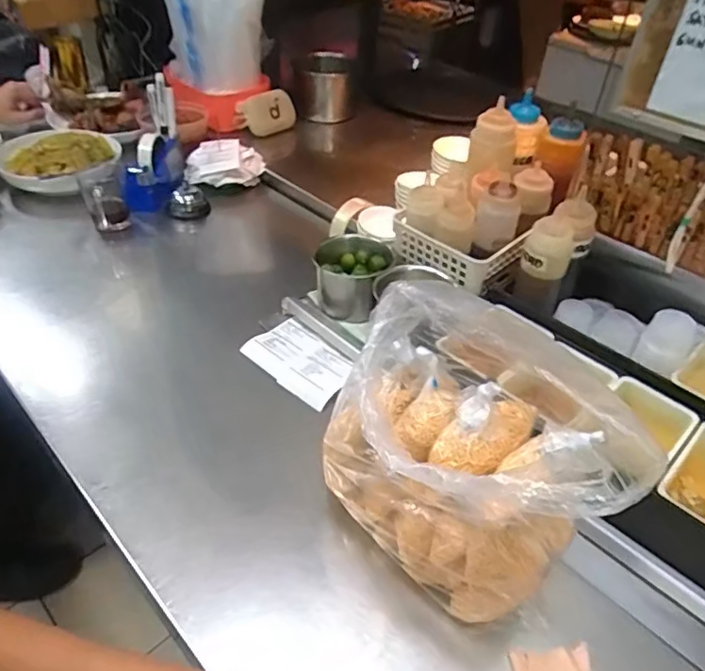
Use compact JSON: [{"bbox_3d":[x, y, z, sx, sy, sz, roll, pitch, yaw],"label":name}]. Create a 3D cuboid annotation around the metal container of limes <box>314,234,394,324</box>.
[{"bbox_3d":[0.001,-0.087,0.857,0.103,0.087,0.108,1,41,-3],"label":"metal container of limes"}]

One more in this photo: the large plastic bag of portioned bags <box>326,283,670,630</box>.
[{"bbox_3d":[0.088,0.108,0.481,0.139,0.284,0.226,-27,50,-30],"label":"large plastic bag of portioned bags"}]

